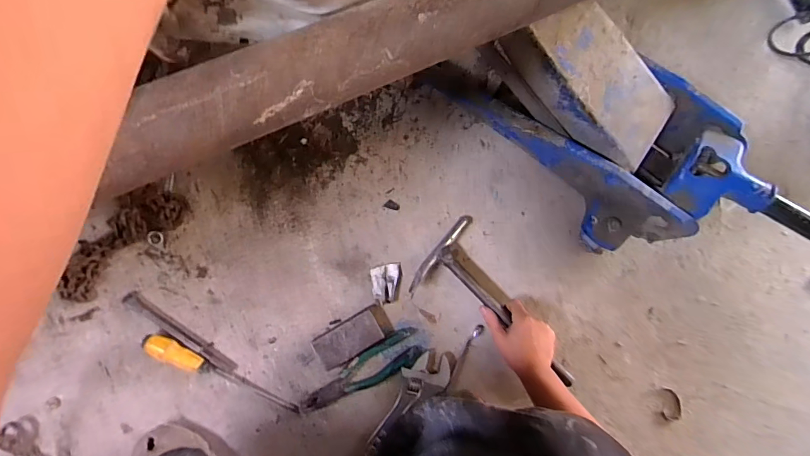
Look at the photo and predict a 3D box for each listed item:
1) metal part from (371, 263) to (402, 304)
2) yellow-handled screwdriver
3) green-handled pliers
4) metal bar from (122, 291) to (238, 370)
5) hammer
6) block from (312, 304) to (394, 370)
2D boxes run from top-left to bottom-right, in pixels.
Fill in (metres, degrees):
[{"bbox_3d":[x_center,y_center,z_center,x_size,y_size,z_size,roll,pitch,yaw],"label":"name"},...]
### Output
[{"bbox_3d":[-0.029,0.093,0.690,0.050,0.017,0.065,-3,85,-5],"label":"metal part"},{"bbox_3d":[-0.285,0.230,0.645,0.256,0.035,0.027,26,83,-2],"label":"yellow-handled screwdriver"},{"bbox_3d":[-0.072,0.233,0.672,0.213,0.017,0.060,-25,87,-6],"label":"green-handled pliers"},{"bbox_3d":[-0.354,0.165,0.654,0.200,0.015,0.021,36,83,-1],"label":"metal bar"},{"bbox_3d":[0.158,0.144,0.680,0.154,0.034,0.315,-43,87,-7],"label":"hammer"},{"bbox_3d":[-0.084,0.176,0.674,0.123,0.025,0.057,-31,88,-7],"label":"block"}]

